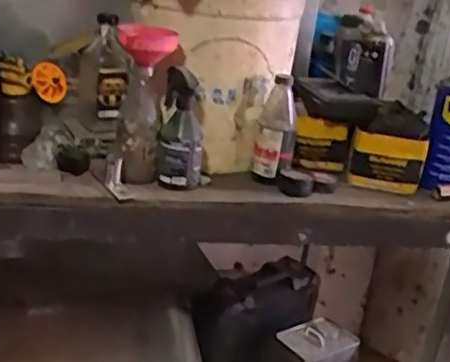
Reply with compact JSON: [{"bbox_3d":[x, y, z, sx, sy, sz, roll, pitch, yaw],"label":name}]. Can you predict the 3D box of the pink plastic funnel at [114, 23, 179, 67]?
[{"bbox_3d":[-0.108,-0.188,0.916,0.084,0.055,0.076,3,21,-7],"label":"pink plastic funnel"}]

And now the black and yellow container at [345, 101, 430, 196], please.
[{"bbox_3d":[0.257,-0.053,1.041,0.112,0.119,0.069,9,21,9],"label":"black and yellow container"}]

